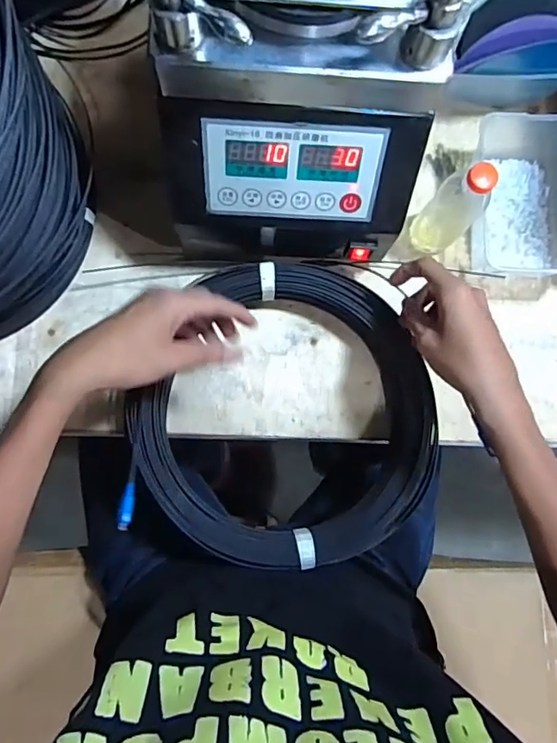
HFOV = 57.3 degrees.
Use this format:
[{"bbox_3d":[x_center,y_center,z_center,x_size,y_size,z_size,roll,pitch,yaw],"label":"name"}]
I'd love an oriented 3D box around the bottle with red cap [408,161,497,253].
[{"bbox_3d":[0.180,-0.167,0.523,0.053,0.135,0.052,-44,87,-5],"label":"bottle with red cap"}]

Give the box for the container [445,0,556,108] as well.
[{"bbox_3d":[0.256,-0.353,0.558,0.148,0.126,0.085,0,84,-1],"label":"container"}]

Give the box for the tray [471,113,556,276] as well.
[{"bbox_3d":[0.273,-0.195,0.560,0.110,0.063,0.186,-3,84,-2],"label":"tray"}]

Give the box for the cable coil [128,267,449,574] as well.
[{"bbox_3d":[0.023,0.048,0.530,0.313,0.052,0.306,0,87,-3],"label":"cable coil"}]

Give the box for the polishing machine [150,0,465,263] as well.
[{"bbox_3d":[0.015,-0.274,0.455,0.213,0.266,0.289,1,84,-1],"label":"polishing machine"}]

